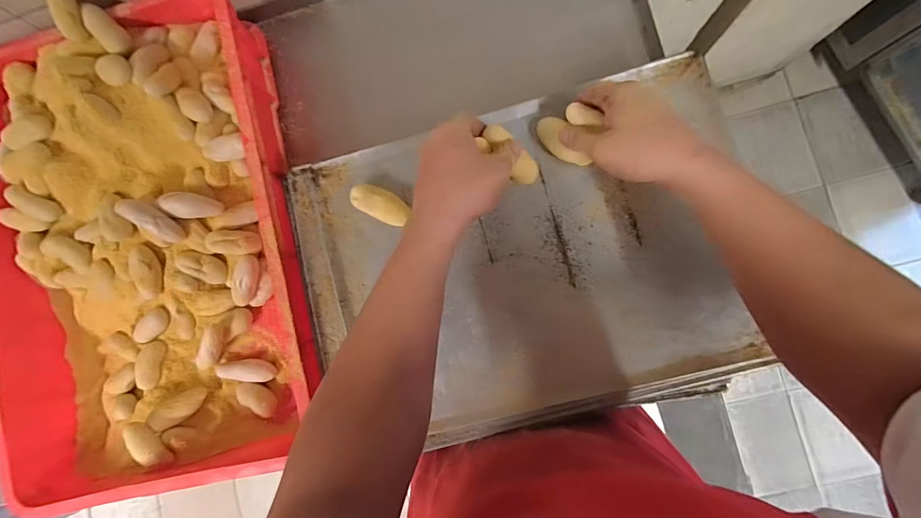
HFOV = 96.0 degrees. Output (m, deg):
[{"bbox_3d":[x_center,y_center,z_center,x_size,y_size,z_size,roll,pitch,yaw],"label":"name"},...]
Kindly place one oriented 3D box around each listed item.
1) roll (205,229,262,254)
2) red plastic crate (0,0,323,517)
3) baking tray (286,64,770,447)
[{"bbox_3d":[-0.295,-0.023,0.539,0.069,0.017,0.031,2,87,6],"label":"roll"},{"bbox_3d":[-0.419,-0.017,0.554,0.414,0.106,0.592,-14,85,5],"label":"red plastic crate"},{"bbox_3d":[0.057,0.012,0.461,0.474,0.032,0.343,-13,85,5],"label":"baking tray"}]

